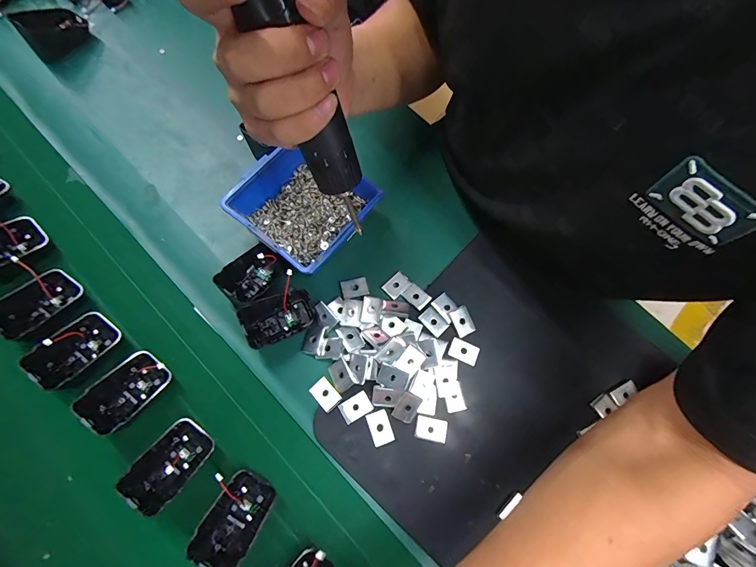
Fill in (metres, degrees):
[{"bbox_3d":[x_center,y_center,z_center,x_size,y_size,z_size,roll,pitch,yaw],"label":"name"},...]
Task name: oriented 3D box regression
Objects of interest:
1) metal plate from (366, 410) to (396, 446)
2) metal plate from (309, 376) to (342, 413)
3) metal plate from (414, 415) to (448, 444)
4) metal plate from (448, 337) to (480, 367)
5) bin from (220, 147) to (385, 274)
[{"bbox_3d":[0.002,0.134,0.330,0.020,0.004,0.029,-18,75,-7],"label":"metal plate"},{"bbox_3d":[-0.050,0.105,0.336,0.019,0.006,0.029,-42,79,-13],"label":"metal plate"},{"bbox_3d":[0.050,0.136,0.332,0.029,0.004,0.020,11,73,1],"label":"metal plate"},{"bbox_3d":[0.086,0.067,0.355,0.029,0.004,0.020,23,74,5],"label":"metal plate"},{"bbox_3d":[-0.072,-0.075,0.364,0.114,0.059,0.113,37,75,9],"label":"bin"}]

